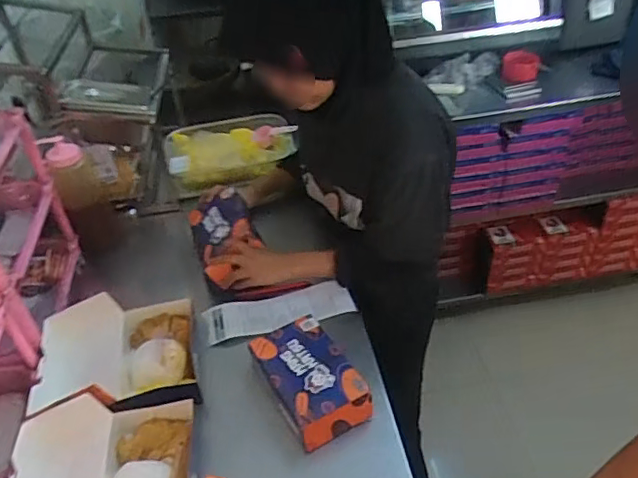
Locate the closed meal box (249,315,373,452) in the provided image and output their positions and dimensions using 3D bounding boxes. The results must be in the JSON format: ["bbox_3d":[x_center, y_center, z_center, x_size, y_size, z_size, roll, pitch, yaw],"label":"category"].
[{"bbox_3d":[-0.014,0.208,0.832,0.116,0.061,0.180,-23,43,-20],"label":"closed meal box"}]

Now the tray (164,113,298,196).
[{"bbox_3d":[-0.203,-0.207,1.312,0.298,0.064,0.223,-11,40,-6],"label":"tray"}]

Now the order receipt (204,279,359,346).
[{"bbox_3d":[-0.070,0.124,0.978,0.247,0.022,0.078,-11,41,-7],"label":"order receipt"}]

